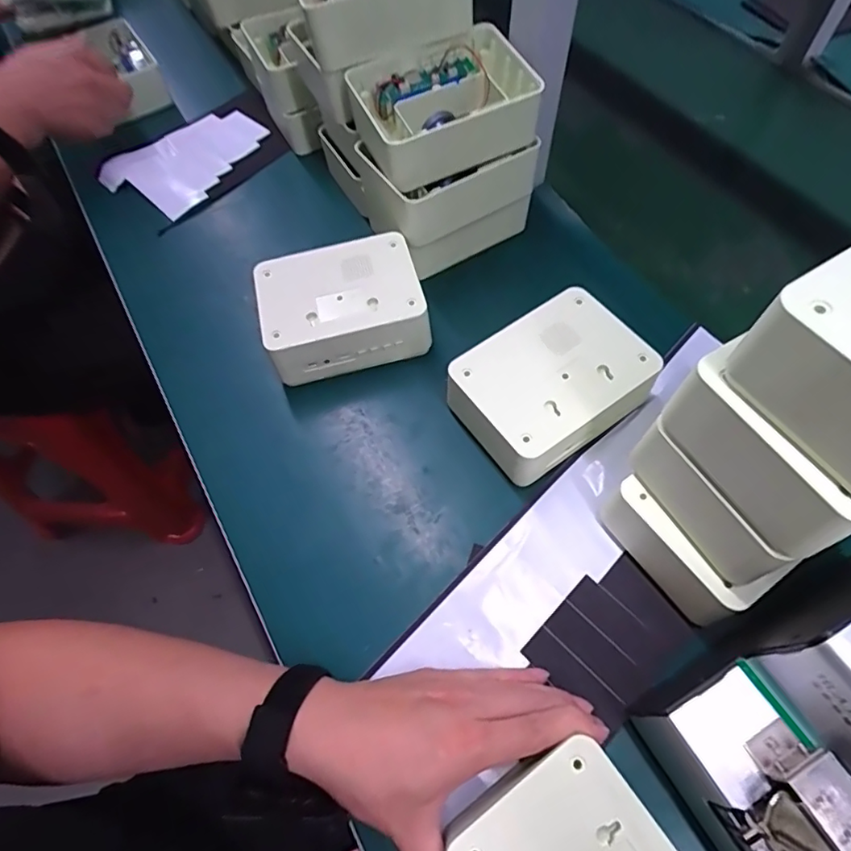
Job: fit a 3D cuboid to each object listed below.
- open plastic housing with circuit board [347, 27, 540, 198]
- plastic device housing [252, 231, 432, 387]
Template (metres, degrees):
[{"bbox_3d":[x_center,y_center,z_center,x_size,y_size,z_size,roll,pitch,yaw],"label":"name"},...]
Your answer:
[{"bbox_3d":[0.015,-0.279,0.466,0.143,0.055,0.109,-18,64,-6],"label":"open plastic housing with circuit board"},{"bbox_3d":[-0.075,-0.107,0.483,0.137,0.066,0.104,-14,63,-3],"label":"plastic device housing"}]

